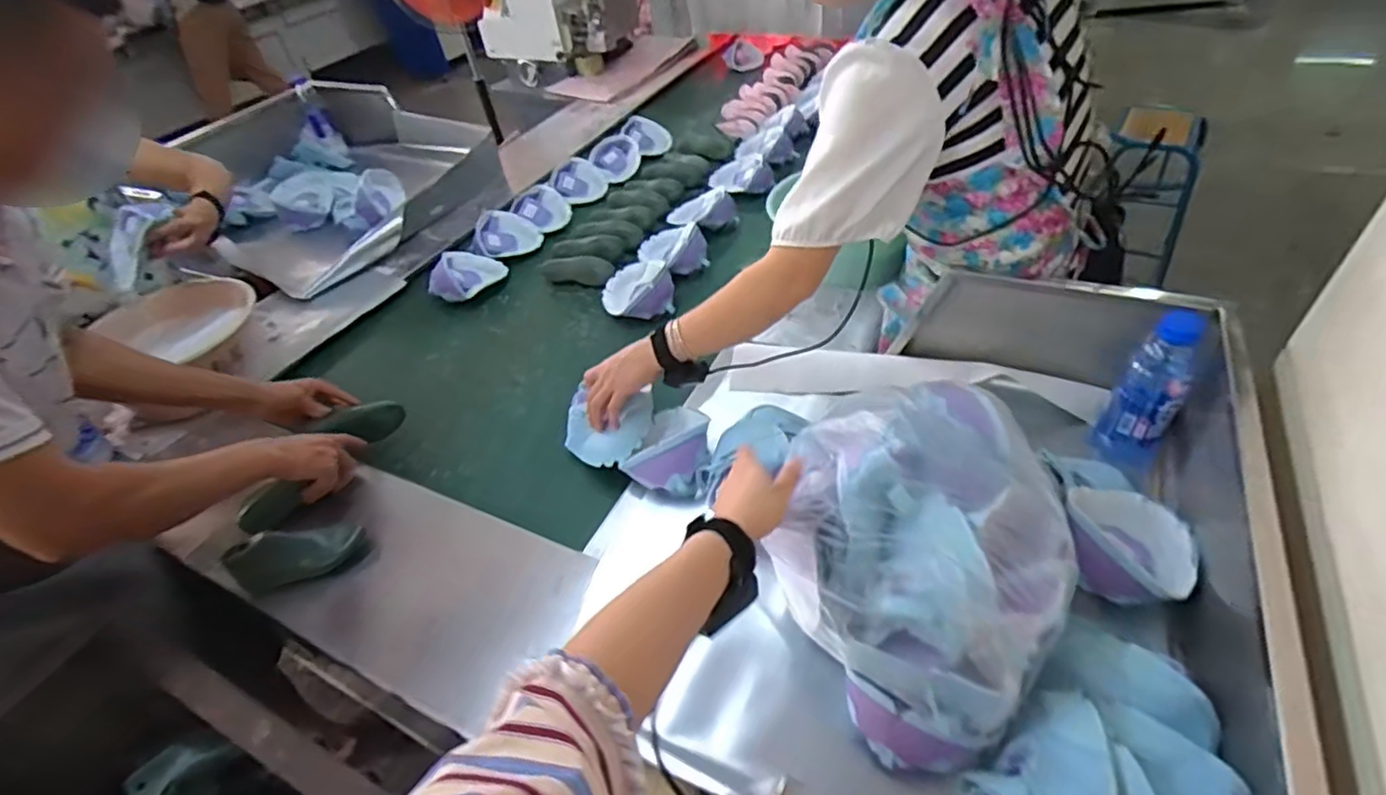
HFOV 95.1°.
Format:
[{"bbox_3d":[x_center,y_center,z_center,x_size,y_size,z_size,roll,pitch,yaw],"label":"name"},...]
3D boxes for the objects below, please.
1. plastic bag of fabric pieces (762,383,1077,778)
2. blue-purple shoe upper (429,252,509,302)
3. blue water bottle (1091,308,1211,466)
[{"bbox_3d":[0.236,0.151,0.624,0.283,0.175,0.309,-11,45,-4],"label":"plastic bag of fabric pieces"},{"bbox_3d":[-0.496,-0.272,1.384,0.092,0.065,0.148,25,53,28],"label":"blue-purple shoe upper"},{"bbox_3d":[0.568,-0.006,0.788,0.074,0.196,0.073,31,57,32],"label":"blue water bottle"}]

